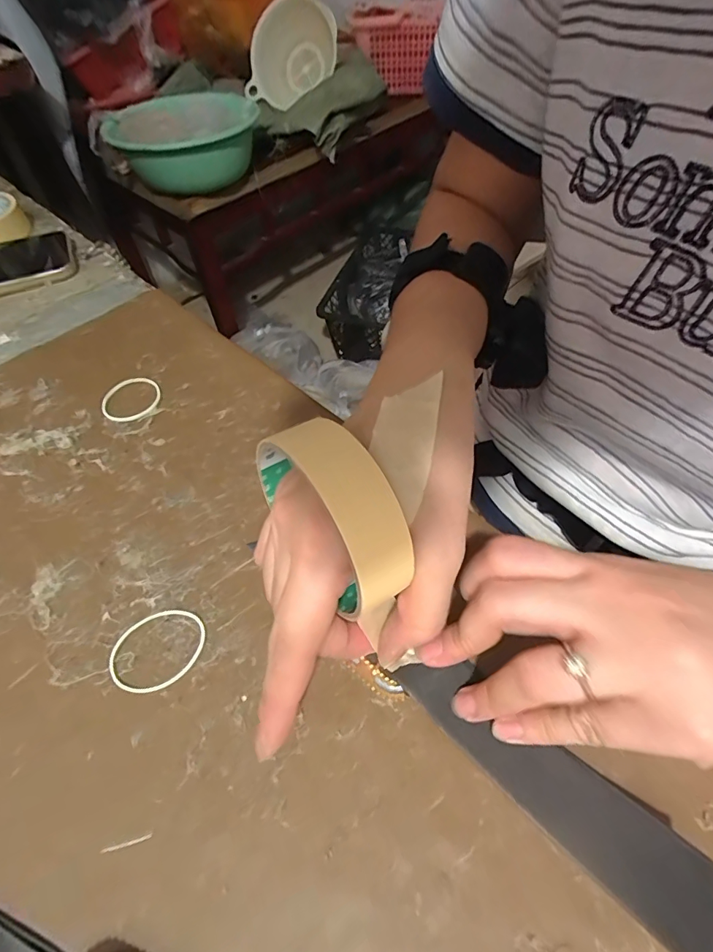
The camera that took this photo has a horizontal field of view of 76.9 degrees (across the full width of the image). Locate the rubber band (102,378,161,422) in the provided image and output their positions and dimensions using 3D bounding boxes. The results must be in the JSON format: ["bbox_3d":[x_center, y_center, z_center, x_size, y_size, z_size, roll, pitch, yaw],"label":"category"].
[{"bbox_3d":[-0.159,-0.055,0.318,0.039,0.004,0.041,-1,54,2],"label":"rubber band"}]

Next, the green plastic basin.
[{"bbox_3d":[-0.369,-0.715,0.978,0.282,0.116,0.301,-1,54,2],"label":"green plastic basin"}]

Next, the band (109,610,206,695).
[{"bbox_3d":[-0.096,0.084,0.217,0.045,0.004,0.036,-22,57,-13],"label":"band"}]

